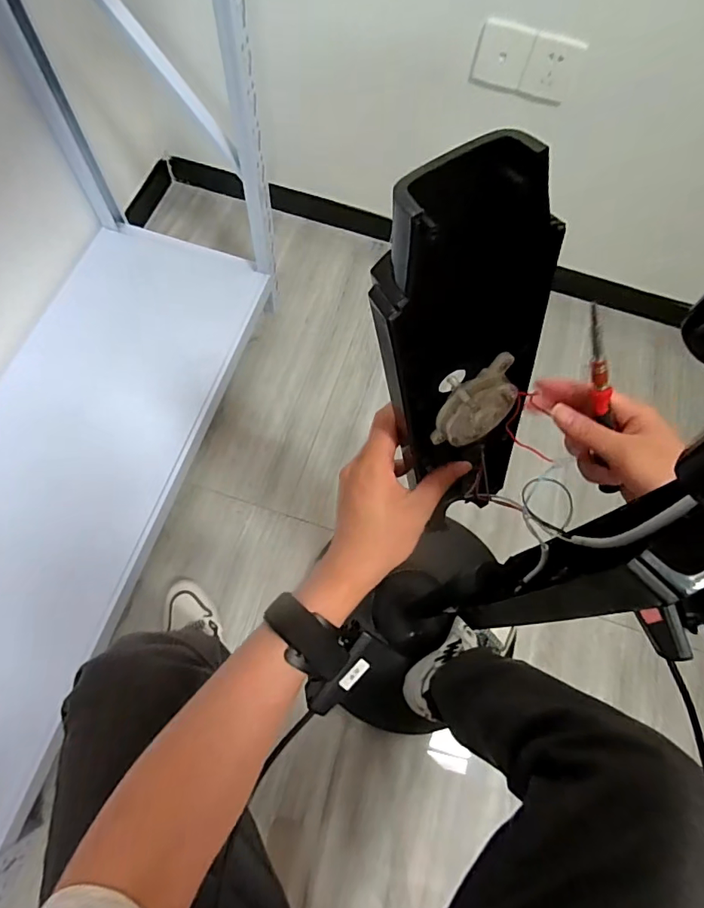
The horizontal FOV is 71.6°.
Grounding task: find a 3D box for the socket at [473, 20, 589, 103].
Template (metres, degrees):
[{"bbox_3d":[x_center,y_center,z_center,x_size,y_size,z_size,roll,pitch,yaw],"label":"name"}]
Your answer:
[{"bbox_3d":[0.297,-0.670,0.837,0.168,0.092,0.015,20,70,5],"label":"socket"}]

